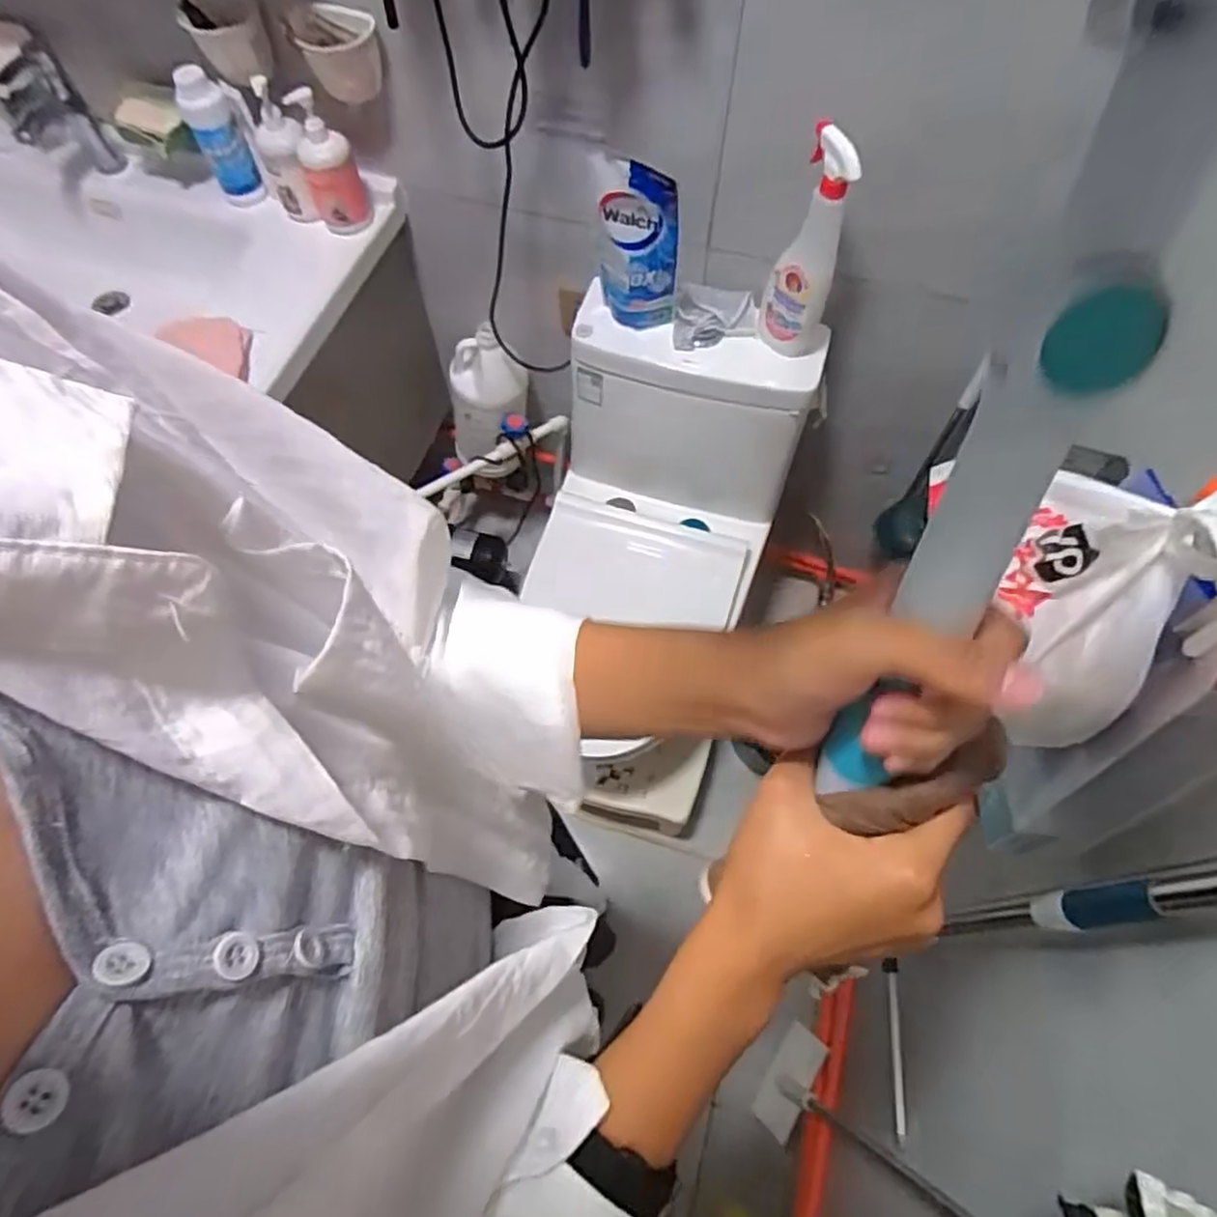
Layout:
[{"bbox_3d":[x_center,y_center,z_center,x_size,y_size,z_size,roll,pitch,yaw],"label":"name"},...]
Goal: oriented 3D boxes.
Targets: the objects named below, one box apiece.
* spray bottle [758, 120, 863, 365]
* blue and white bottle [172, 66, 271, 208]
[{"bbox_3d":[0.271,-0.481,0.954,0.096,0.303,0.093,18,64,9],"label":"spray bottle"},{"bbox_3d":[-0.586,-0.703,1.069,0.067,0.196,0.070,-27,66,-13],"label":"blue and white bottle"}]

